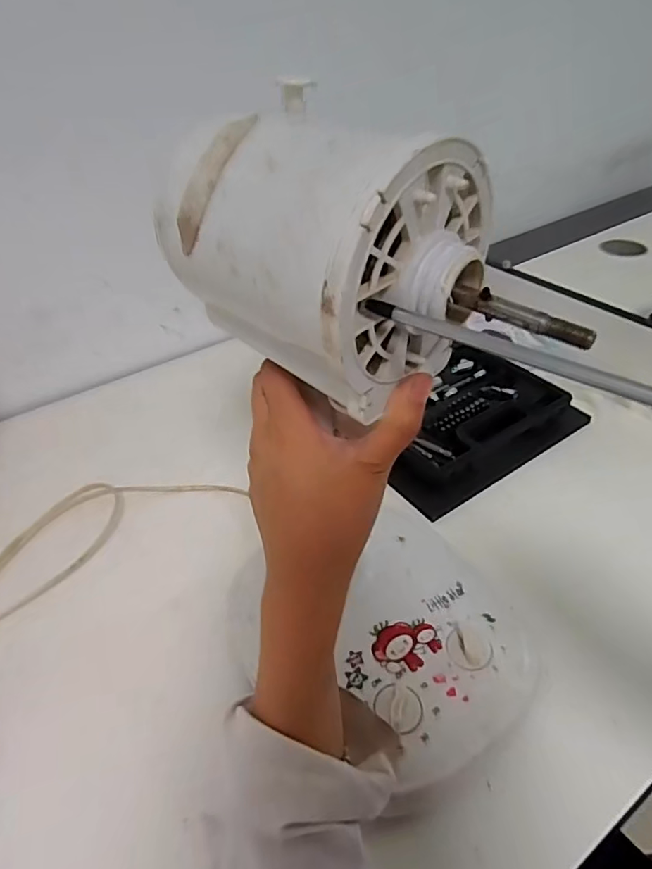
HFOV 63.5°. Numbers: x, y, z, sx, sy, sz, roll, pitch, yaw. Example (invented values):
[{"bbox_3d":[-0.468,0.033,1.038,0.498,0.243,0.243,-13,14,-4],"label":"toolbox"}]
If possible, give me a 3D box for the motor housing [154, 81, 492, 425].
[{"bbox_3d":[0.004,-0.077,0.228,0.131,0.096,0.099,28,50,32],"label":"motor housing"}]

